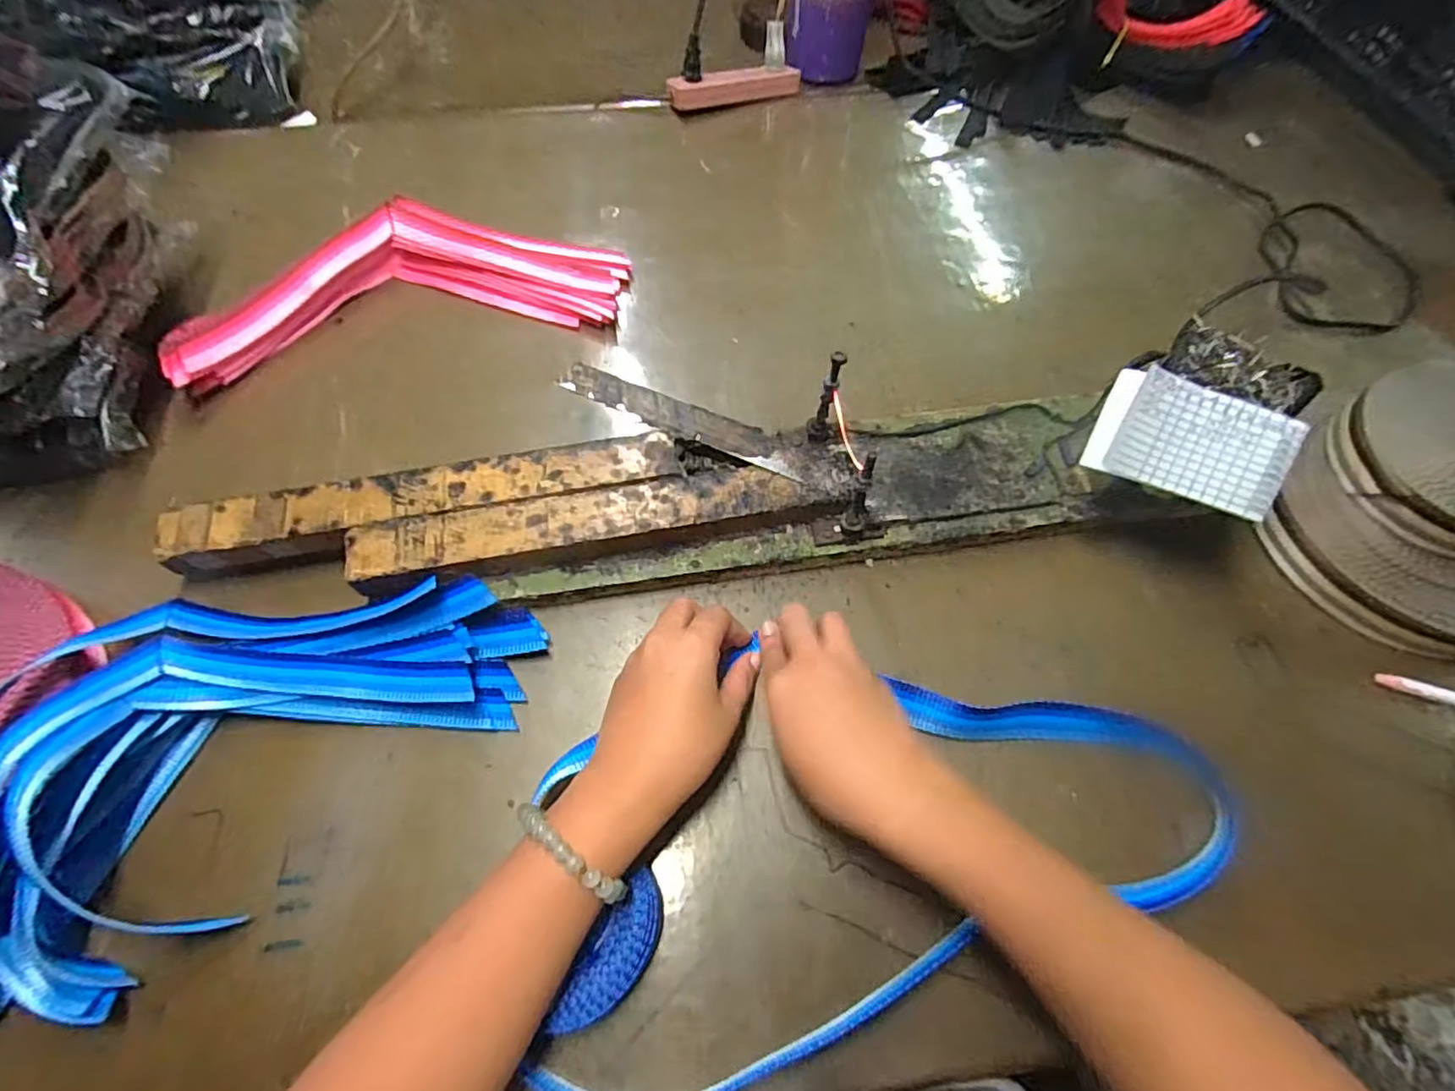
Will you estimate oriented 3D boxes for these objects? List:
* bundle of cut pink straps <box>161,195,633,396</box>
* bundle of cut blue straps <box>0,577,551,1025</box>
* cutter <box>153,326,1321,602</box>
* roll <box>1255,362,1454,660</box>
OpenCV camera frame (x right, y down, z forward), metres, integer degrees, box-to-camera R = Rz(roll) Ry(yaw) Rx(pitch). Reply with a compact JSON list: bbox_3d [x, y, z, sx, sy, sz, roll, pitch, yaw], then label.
[{"bbox_3d":[-0.262,-0.219,0.534,0.353,0.039,0.153,-14,62,-9],"label":"bundle of cut pink straps"},{"bbox_3d":[-0.255,0.122,0.338,0.273,0.065,0.213,-1,62,-1],"label":"bundle of cut blue straps"},{"bbox_3d":[-0.007,-0.056,0.405,0.642,0.118,0.132,-3,61,-3],"label":"cutter"},{"bbox_3d":[0.466,-0.017,0.420,0.172,0.082,0.176,-22,64,-12],"label":"roll"}]

